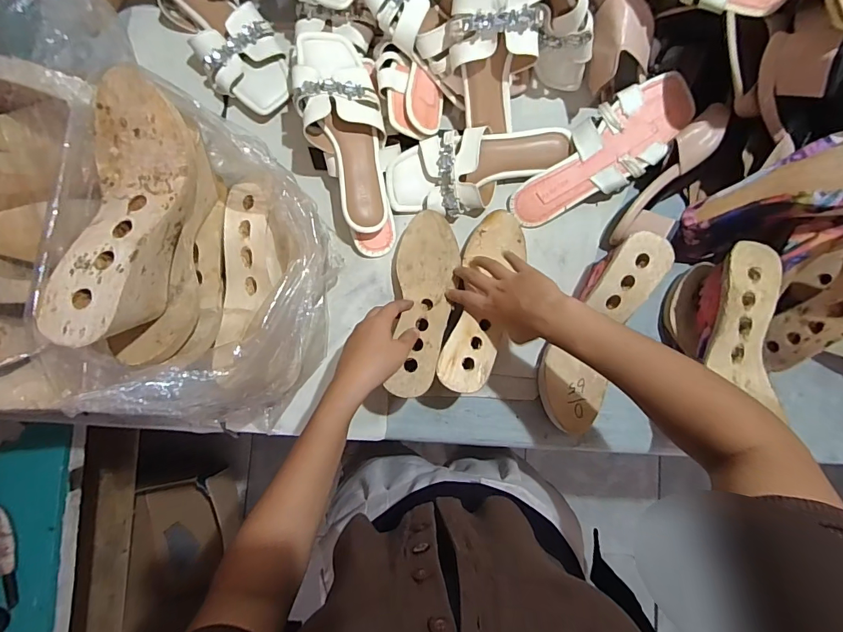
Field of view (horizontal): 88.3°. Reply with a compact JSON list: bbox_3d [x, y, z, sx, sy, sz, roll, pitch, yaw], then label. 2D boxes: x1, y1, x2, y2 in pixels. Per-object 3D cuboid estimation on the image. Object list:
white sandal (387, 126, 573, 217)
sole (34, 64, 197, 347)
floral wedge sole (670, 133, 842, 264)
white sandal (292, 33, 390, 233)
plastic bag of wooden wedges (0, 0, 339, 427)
[{"bbox_3d":[0.076,-0.187,0.563,0.240,0.045,0.100,-6,84,-2],"label":"white sandal"},{"bbox_3d":[-0.248,-0.088,0.381,0.080,0.091,0.228,2,84,-1],"label":"sole"},{"bbox_3d":[0.403,-0.129,0.480,0.075,0.236,0.085,-13,83,-46],"label":"floral wedge sole"},{"bbox_3d":[-0.091,-0.224,0.532,0.095,0.049,0.241,-15,100,-3],"label":"white sandal"},{"bbox_3d":[-0.329,-0.105,0.451,0.409,0.221,0.464,-4,84,-2],"label":"plastic bag of wooden wedges"}]

